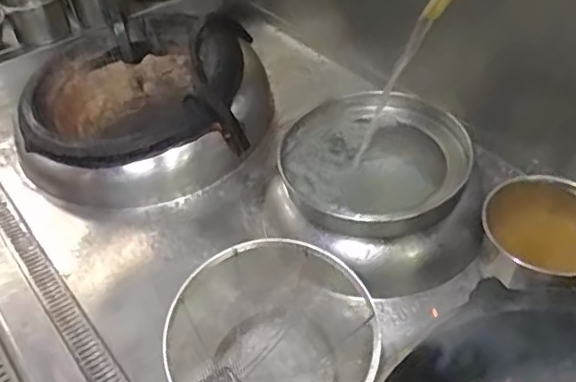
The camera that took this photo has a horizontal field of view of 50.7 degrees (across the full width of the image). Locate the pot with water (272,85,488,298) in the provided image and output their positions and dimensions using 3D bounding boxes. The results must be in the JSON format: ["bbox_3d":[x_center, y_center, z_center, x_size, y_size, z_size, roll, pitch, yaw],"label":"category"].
[{"bbox_3d":[0.147,-0.011,1.023,0.311,0.170,0.327,-3,44,2],"label":"pot with water"}]

